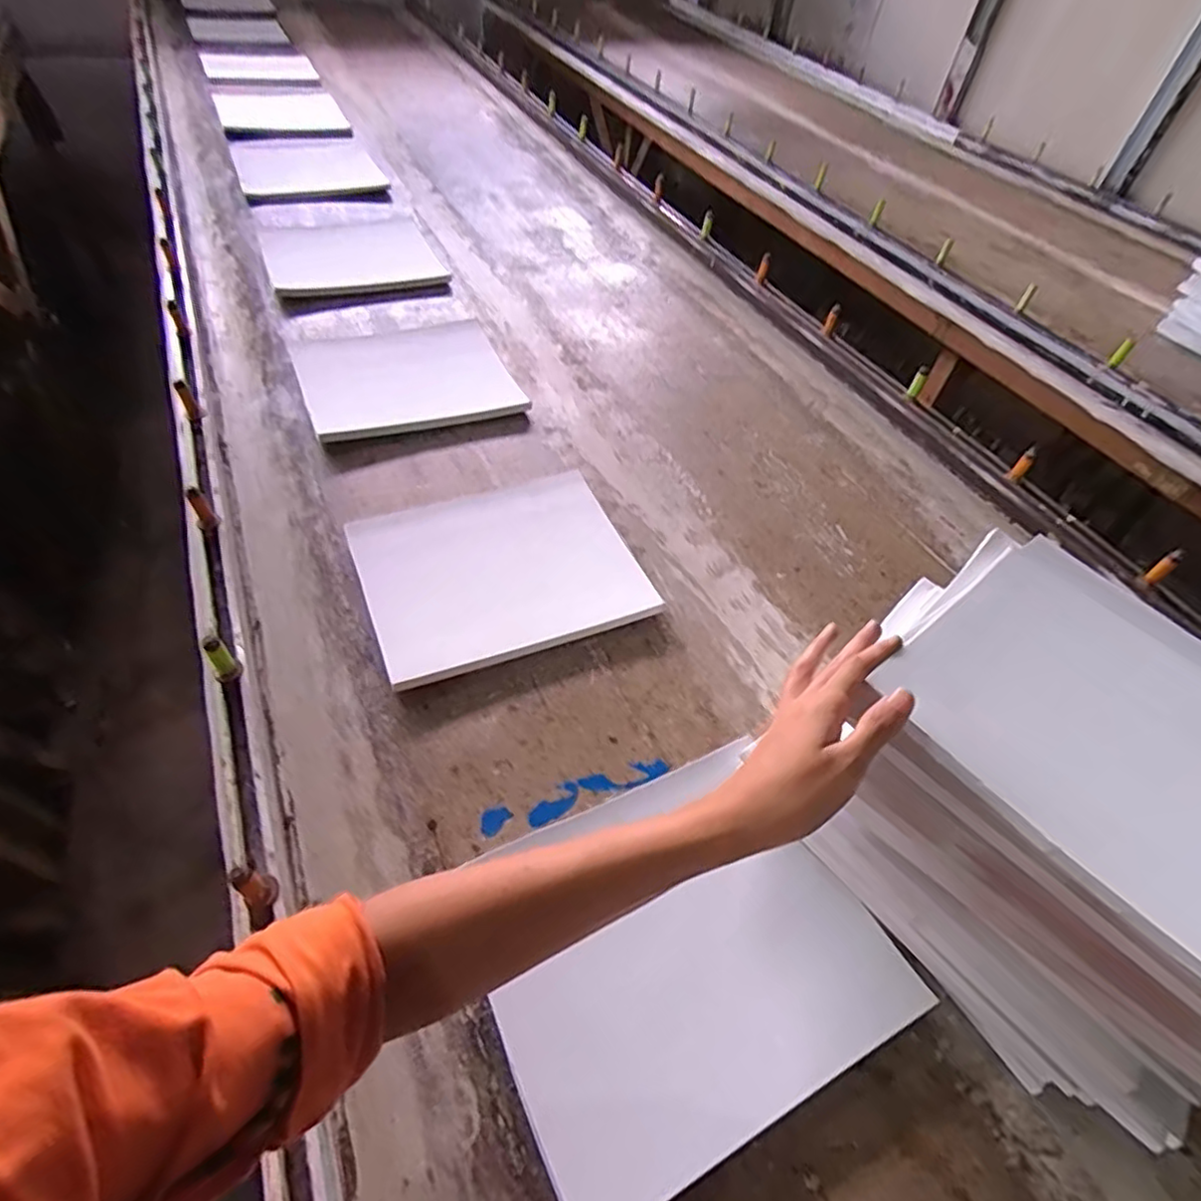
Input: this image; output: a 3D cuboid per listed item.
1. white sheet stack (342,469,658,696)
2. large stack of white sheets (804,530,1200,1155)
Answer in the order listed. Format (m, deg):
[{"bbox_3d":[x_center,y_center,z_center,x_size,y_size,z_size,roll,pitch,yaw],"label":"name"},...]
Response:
[{"bbox_3d":[-0.103,-0.036,0.668,0.268,0.021,0.224,-17,54,-19],"label":"white sheet stack"},{"bbox_3d":[0.304,0.135,0.401,0.216,0.176,0.267,-30,59,-26],"label":"large stack of white sheets"}]

